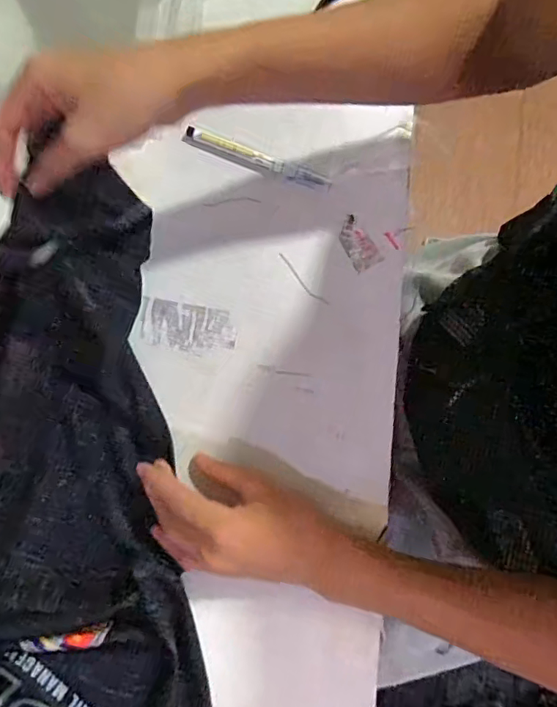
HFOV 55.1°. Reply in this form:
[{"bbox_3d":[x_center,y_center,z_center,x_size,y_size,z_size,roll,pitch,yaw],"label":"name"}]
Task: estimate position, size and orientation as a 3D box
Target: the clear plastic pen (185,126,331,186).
[{"bbox_3d":[-0.019,-0.174,0.477,0.135,0.016,0.012,21,80,4],"label":"clear plastic pen"}]

